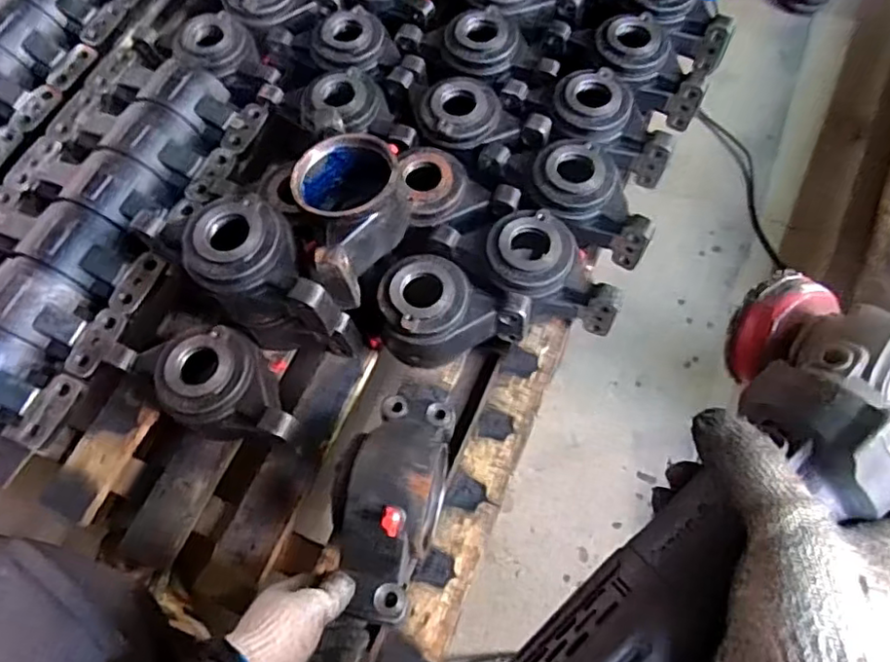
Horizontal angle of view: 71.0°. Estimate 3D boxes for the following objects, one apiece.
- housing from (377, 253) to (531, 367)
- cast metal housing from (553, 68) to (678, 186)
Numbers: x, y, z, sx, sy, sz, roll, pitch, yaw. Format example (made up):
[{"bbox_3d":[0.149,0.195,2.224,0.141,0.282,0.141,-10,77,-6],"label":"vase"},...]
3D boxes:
[{"bbox_3d":[0.003,-0.027,0.722,0.161,0.095,0.109,-14,66,-4],"label":"housing"},{"bbox_3d":[0.211,-0.258,0.793,0.164,0.075,0.097,25,69,13],"label":"cast metal housing"}]

